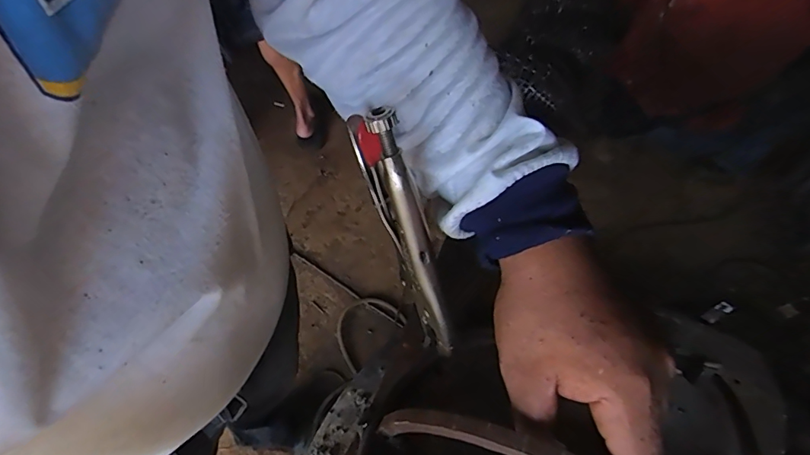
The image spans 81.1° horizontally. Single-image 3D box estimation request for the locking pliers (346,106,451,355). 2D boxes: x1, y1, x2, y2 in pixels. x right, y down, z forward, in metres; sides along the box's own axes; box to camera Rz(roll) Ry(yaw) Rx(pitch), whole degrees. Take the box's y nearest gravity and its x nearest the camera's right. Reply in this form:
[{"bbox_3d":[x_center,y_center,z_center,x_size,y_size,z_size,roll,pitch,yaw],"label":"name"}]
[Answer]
[{"bbox_3d":[0.001,0.016,0.283,0.011,0.185,0.047,-35,38,-25],"label":"locking pliers"}]

